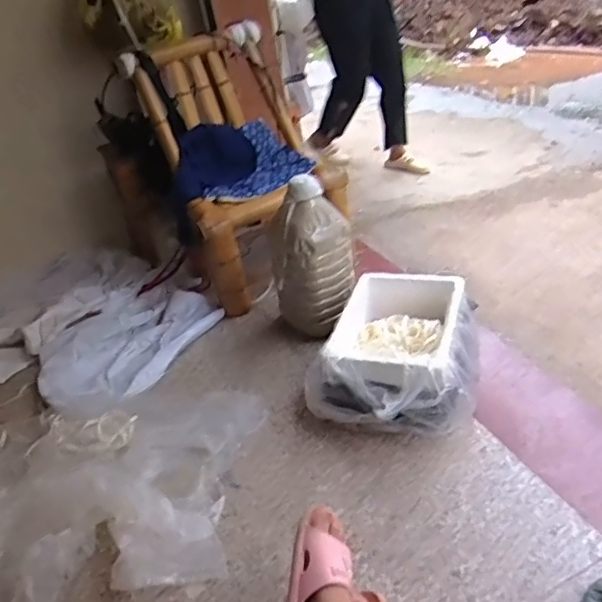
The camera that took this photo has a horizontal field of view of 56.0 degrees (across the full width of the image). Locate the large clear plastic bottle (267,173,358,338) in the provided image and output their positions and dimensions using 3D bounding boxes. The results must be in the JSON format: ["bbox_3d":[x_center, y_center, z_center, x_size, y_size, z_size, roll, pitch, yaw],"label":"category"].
[{"bbox_3d":[0.026,-0.105,1.434,0.207,0.380,0.174,-10,31,1],"label":"large clear plastic bottle"}]

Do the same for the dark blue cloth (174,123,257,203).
[{"bbox_3d":[-0.254,-0.419,1.682,0.211,0.143,0.260,-8,32,5],"label":"dark blue cloth"}]

